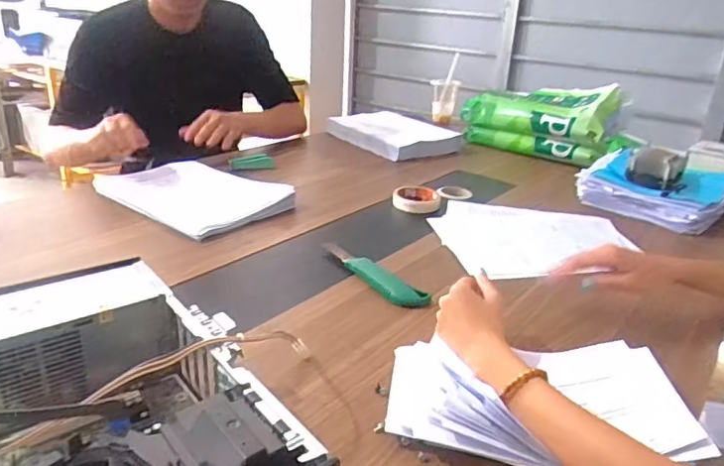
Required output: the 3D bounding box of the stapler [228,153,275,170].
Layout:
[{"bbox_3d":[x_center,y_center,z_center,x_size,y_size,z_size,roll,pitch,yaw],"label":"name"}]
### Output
[{"bbox_3d":[-0.225,-0.144,1.128,0.104,0.031,0.026,-1,21,23],"label":"stapler"}]

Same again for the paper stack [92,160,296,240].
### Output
[{"bbox_3d":[-0.298,-0.075,0.982,0.302,0.024,0.215,19,29,33],"label":"paper stack"}]

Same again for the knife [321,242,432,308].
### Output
[{"bbox_3d":[0.011,0.054,0.752,0.036,0.018,0.186,-17,32,-39],"label":"knife"}]

